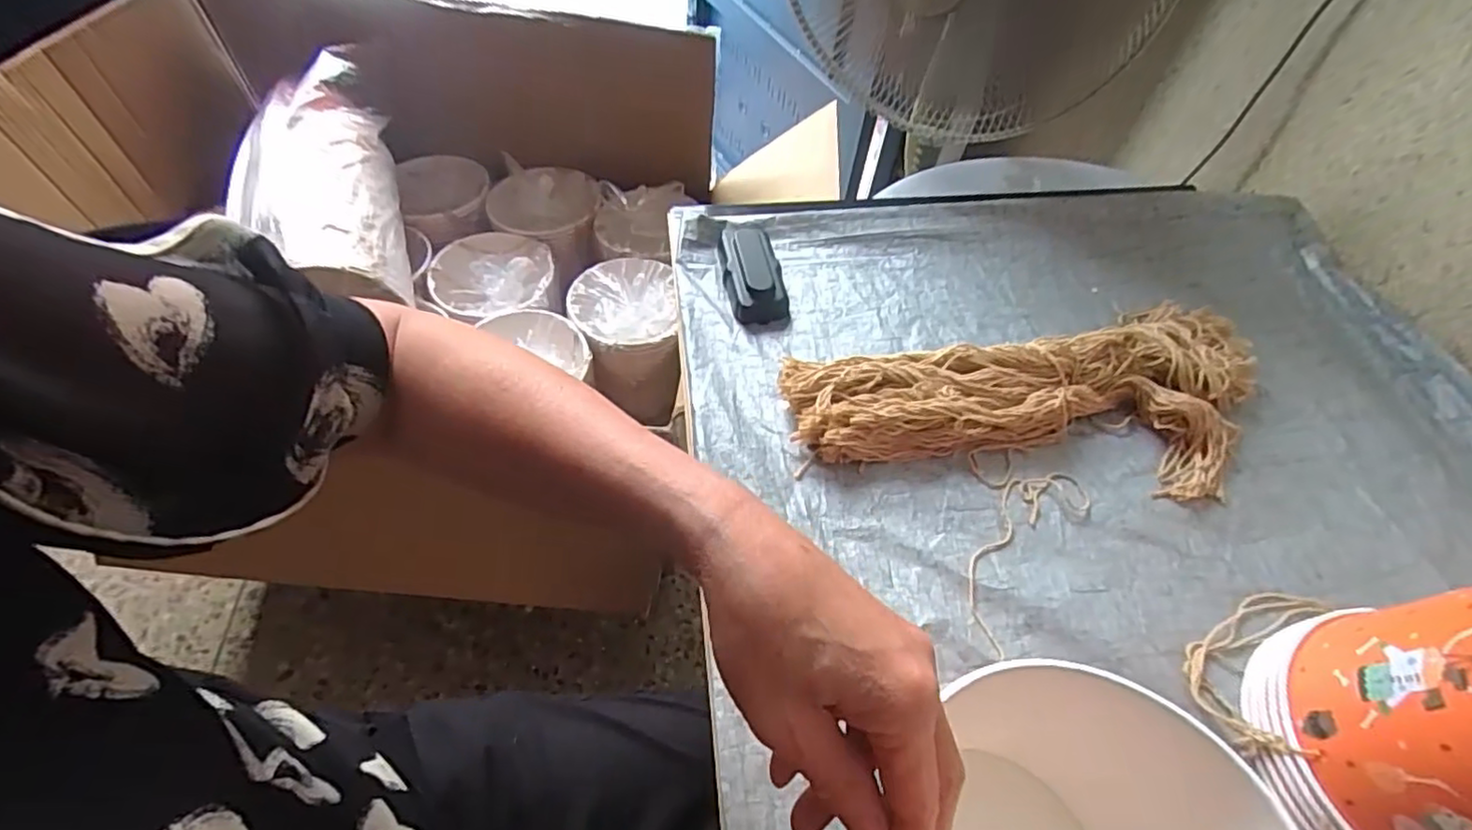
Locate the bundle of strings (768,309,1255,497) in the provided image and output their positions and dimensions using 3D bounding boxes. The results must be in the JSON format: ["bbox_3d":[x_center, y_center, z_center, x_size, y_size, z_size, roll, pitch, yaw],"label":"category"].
[{"bbox_3d":[0.251,-0.007,0.516,0.410,0.040,0.176,-8,55,-10],"label":"bundle of strings"}]

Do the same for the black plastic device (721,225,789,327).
[{"bbox_3d":[0.017,-0.137,0.602,0.050,0.029,0.114,-6,55,-8],"label":"black plastic device"}]

